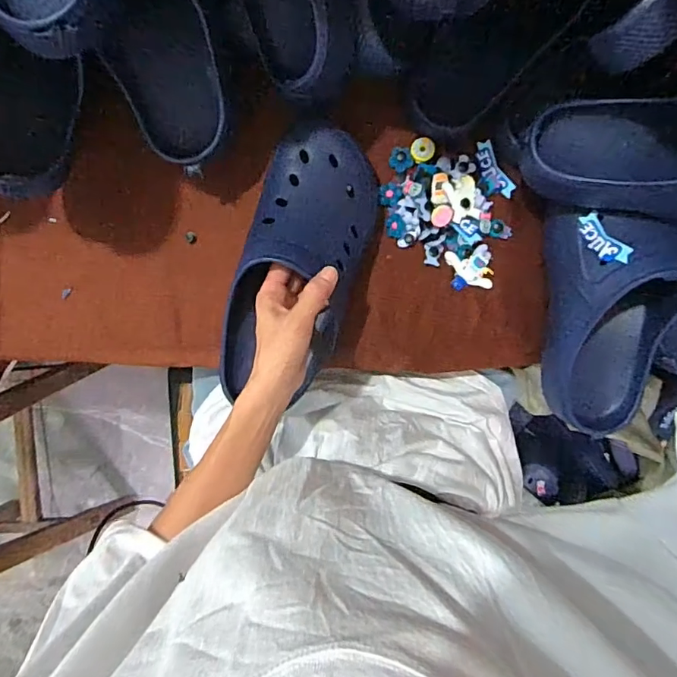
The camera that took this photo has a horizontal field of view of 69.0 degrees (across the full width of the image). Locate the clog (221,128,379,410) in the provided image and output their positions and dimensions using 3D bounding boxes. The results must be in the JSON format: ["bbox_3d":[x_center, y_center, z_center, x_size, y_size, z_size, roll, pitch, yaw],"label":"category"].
[{"bbox_3d":[-0.040,-0.065,0.479,0.116,0.090,0.265,22,98,-2],"label":"clog"}]

